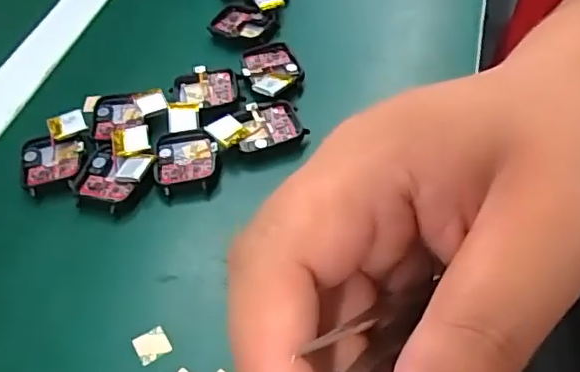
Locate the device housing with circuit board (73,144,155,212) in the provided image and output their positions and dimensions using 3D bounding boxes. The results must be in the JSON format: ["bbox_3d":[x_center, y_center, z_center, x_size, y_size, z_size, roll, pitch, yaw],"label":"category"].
[{"bbox_3d":[-0.106,-0.007,0.345,0.045,0.013,0.038,18,54,20],"label":"device housing with circuit board"}]

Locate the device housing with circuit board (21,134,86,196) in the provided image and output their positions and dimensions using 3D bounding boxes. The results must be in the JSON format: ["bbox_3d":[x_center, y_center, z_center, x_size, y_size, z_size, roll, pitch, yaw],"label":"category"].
[{"bbox_3d":[-0.145,-0.016,0.360,0.039,0.006,0.042,-16,51,-7],"label":"device housing with circuit board"}]

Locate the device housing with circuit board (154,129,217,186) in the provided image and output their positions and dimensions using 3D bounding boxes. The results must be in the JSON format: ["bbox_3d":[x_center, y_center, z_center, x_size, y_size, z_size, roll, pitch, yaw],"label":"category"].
[{"bbox_3d":[-0.062,-0.017,0.355,0.036,0.012,0.041,-7,50,0],"label":"device housing with circuit board"}]

